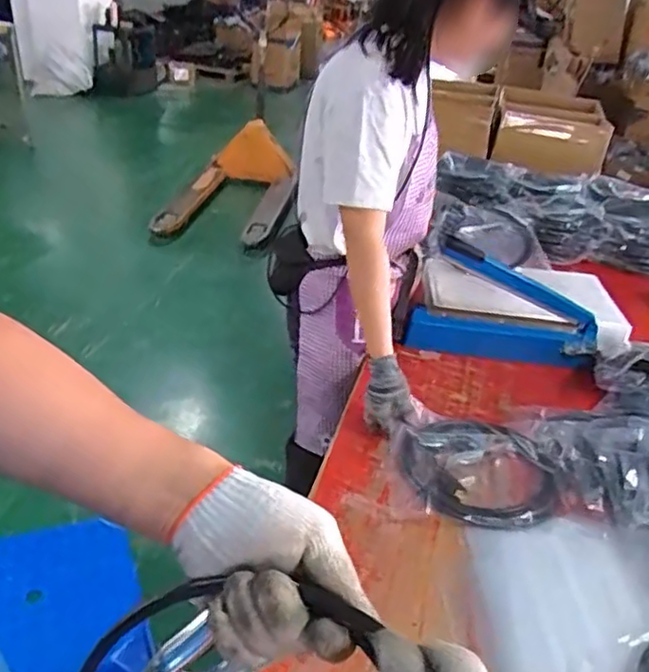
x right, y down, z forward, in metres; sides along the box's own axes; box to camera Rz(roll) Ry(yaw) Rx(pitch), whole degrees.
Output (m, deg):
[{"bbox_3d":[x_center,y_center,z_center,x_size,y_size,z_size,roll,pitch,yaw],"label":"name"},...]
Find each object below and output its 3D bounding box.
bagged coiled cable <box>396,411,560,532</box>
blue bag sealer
[{"bbox_3d":[0.240,0.199,1.016,0.232,0.036,0.249,4,30,-2],"label":"bagged coiled cable"},{"bbox_3d":[0.371,-0.063,1.323,0.384,0.206,0.108,10,30,9],"label":"blue bag sealer"}]

